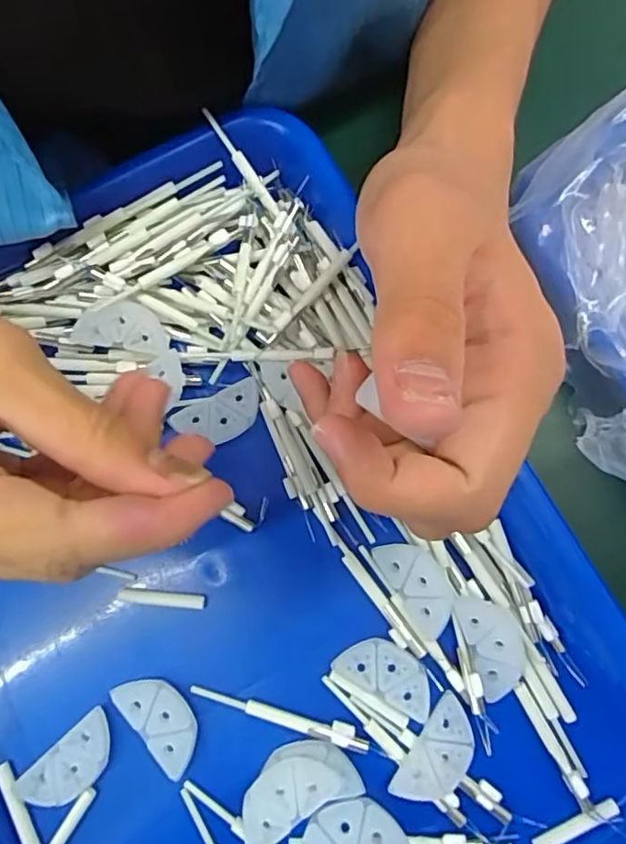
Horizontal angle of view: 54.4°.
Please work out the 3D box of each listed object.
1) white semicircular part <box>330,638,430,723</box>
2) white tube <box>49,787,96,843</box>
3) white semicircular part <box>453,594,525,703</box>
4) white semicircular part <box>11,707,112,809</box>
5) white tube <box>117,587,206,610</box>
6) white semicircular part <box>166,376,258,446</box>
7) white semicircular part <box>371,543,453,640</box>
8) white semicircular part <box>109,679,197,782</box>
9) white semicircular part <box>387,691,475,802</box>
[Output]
[{"bbox_3d":[0.029,0.095,0.231,0.038,0.004,0.020,29,80,6],"label":"white semicircular part"},{"bbox_3d":[-0.091,0.151,0.223,0.006,0.004,0.035,32,81,6],"label":"white tube"},{"bbox_3d":[0.068,0.083,0.229,0.020,0.005,0.037,-17,79,-3],"label":"white semicircular part"},{"bbox_3d":[-0.090,0.127,0.226,0.037,0.006,0.020,-41,81,-7],"label":"white semicircular part"},{"bbox_3d":[-0.060,0.070,0.240,0.034,0.004,0.005,6,79,2],"label":"white tube"},{"bbox_3d":[-0.039,-0.002,0.253,0.038,0.004,0.020,-27,80,-5],"label":"white semicircular part"},{"bbox_3d":[0.041,0.062,0.235,0.020,0.006,0.038,-33,80,-6],"label":"white semicircular part"},{"bbox_3d":[-0.057,0.112,0.230,0.020,0.005,0.038,-38,81,-7],"label":"white semicircular part"},{"bbox_3d":[0.047,0.122,0.222,0.019,0.007,0.038,35,81,7],"label":"white semicircular part"}]

